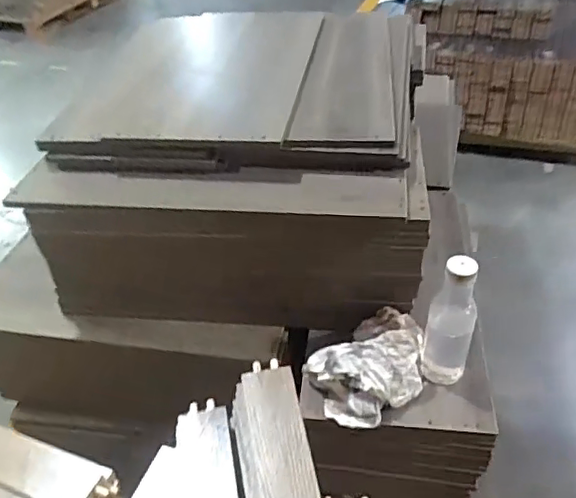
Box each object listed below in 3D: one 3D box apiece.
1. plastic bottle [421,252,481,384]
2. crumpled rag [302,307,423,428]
[{"bbox_3d":[0.232,0.101,0.820,0.065,0.216,0.066,7,41,14],"label":"plastic bottle"},{"bbox_3d":[0.118,0.172,0.834,0.176,0.086,0.119,-15,41,-13],"label":"crumpled rag"}]

